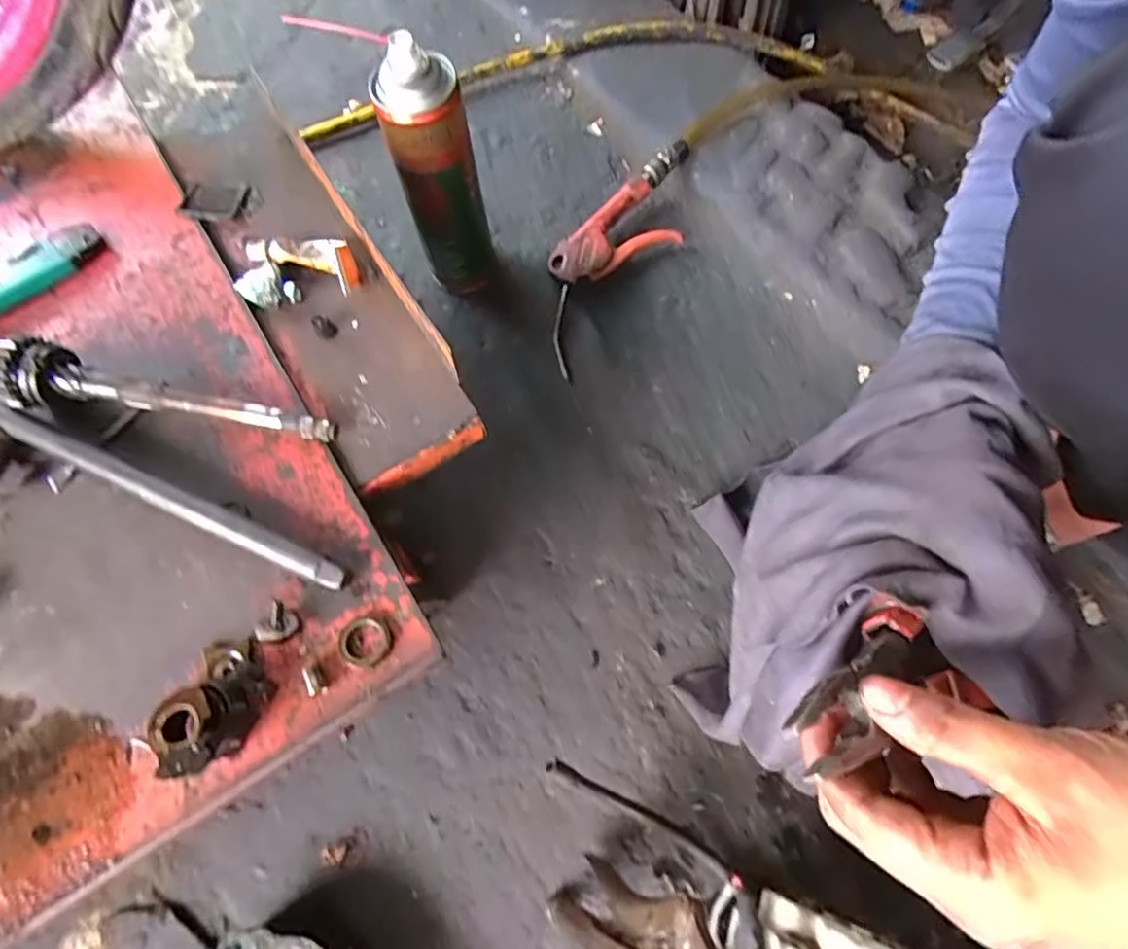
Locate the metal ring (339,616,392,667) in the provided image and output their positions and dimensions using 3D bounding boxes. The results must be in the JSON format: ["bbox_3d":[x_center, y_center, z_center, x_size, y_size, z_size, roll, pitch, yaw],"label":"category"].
[{"bbox_3d":[-0.105,0.088,0.336,0.027,0.004,0.026,-1,68,2],"label":"metal ring"}]

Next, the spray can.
[{"bbox_3d":[-0.101,-0.237,0.529,0.061,0.223,0.048,-13,68,-3],"label":"spray can"}]

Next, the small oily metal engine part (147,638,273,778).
[{"bbox_3d":[-0.171,0.113,0.313,0.039,0.034,0.062,4,68,4],"label":"small oily metal engine part"}]

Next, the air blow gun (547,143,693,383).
[{"bbox_3d":[0.051,-0.222,0.618,0.091,0.037,0.272,35,73,15],"label":"air blow gun"}]

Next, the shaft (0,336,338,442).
[{"bbox_3d":[-0.234,-0.040,0.373,0.189,0.043,0.037,13,69,7],"label":"shaft"}]

